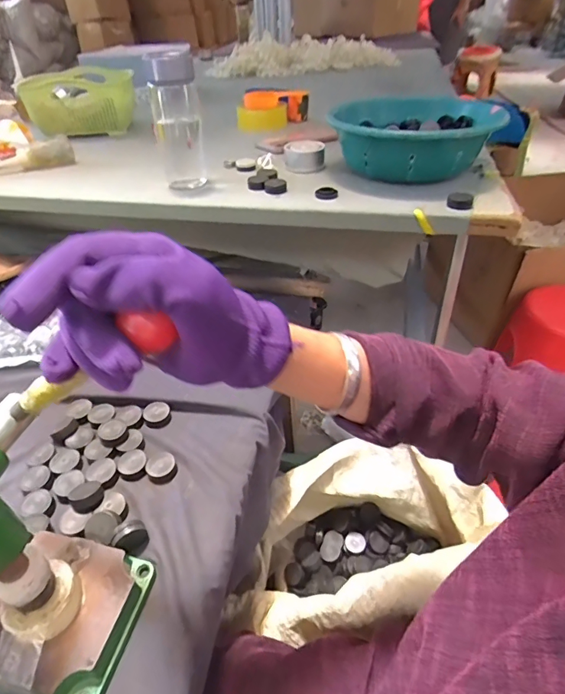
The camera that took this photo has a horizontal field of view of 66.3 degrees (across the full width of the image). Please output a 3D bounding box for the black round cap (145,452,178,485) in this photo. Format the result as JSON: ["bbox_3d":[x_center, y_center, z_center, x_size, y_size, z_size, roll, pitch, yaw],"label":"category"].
[{"bbox_3d":[-0.138,0.138,0.494,0.033,0.015,0.032,-1,39,1],"label":"black round cap"}]

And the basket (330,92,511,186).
[{"bbox_3d":[0.203,-0.325,0.687,0.234,0.091,0.260,18,44,23],"label":"basket"}]

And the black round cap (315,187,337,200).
[{"bbox_3d":[0.064,-0.224,0.631,0.033,0.009,0.032,1,40,4],"label":"black round cap"}]

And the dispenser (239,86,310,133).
[{"bbox_3d":[-0.021,-0.568,1.037,0.158,0.074,0.093,4,40,8],"label":"dispenser"}]

